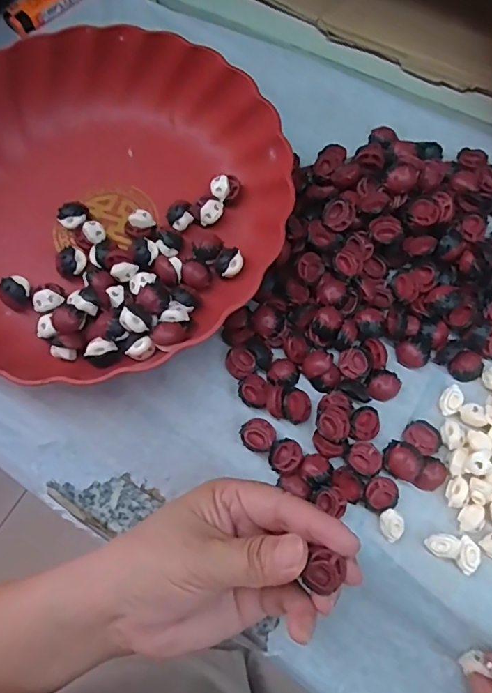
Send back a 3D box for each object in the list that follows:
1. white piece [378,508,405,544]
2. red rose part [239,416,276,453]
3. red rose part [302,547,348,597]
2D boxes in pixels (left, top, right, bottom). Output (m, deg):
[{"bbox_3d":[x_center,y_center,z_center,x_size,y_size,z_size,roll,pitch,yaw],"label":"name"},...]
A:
[{"bbox_3d":[0.078,0.096,0.269,0.011,0.012,0.017,-11,71,-3],"label":"white piece"},{"bbox_3d":[0.007,0.051,0.287,0.019,0.006,0.018,33,75,12],"label":"red rose part"},{"bbox_3d":[0.034,0.097,0.213,0.016,0.008,0.015,23,73,9],"label":"red rose part"}]

